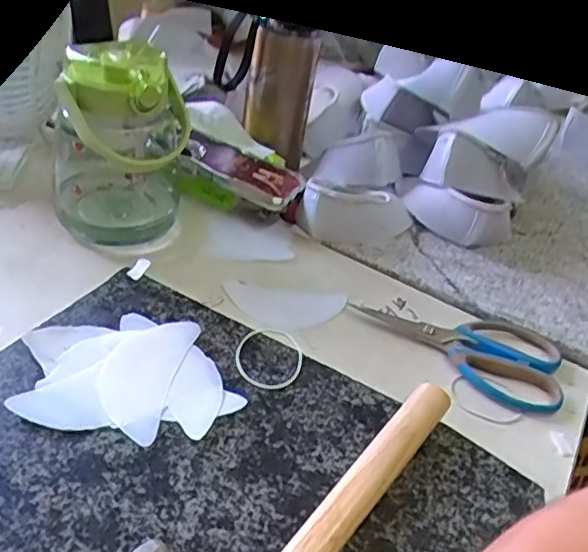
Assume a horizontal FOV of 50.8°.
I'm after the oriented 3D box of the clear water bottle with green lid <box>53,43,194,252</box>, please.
[{"bbox_3d":[-0.165,-0.121,0.586,0.118,0.161,0.127,-6,38,-21],"label":"clear water bottle with green lid"}]

